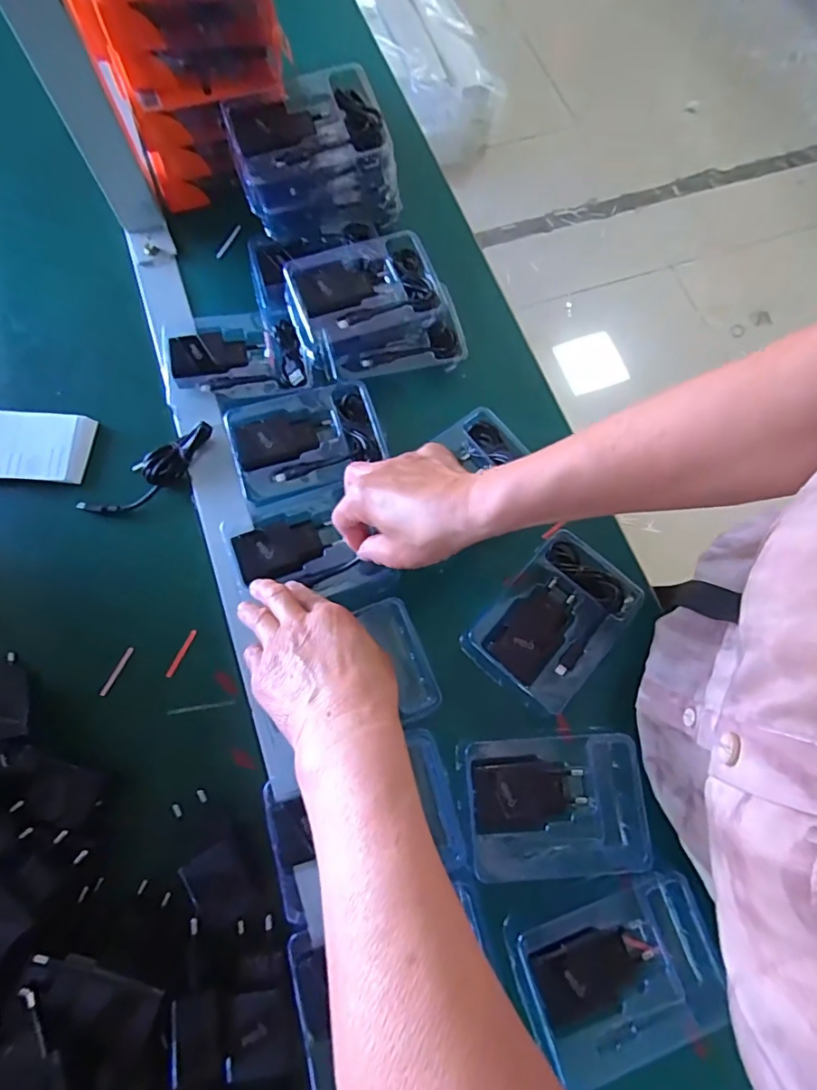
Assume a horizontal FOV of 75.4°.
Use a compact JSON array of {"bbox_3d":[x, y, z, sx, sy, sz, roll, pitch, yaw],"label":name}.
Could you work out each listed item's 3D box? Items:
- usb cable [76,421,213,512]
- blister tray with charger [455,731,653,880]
[{"bbox_3d":[-0.215,-0.059,0.439,0.121,0.023,0.028,-35,77,-12],"label":"usb cable"},{"bbox_3d":[0.104,0.182,0.376,0.127,0.027,0.087,-1,73,-3],"label":"blister tray with charger"}]

